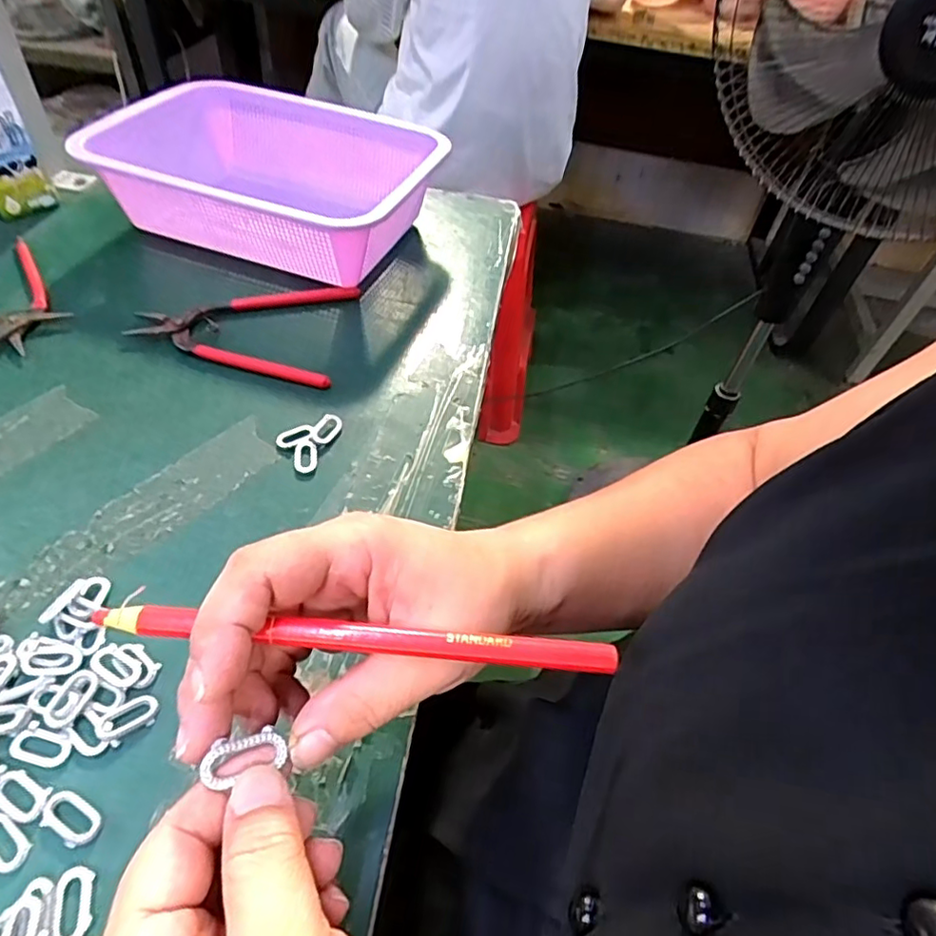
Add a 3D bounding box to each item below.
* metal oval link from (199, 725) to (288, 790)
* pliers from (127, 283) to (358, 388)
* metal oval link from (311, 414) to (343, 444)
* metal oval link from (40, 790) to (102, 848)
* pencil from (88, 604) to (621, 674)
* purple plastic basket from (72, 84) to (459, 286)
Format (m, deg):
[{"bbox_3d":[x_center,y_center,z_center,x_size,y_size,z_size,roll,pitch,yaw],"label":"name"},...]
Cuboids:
[{"bbox_3d":[-0.067,0.088,0.184,0.023,0.004,0.012,-12,51,-28],"label":"metal oval link"},{"bbox_3d":[-0.157,-0.114,0.456,0.151,0.012,0.111,15,50,7],"label":"pliers"},{"bbox_3d":[-0.090,-0.025,0.386,0.014,0.005,0.023,23,51,13],"label":"metal oval link"},{"bbox_3d":[-0.159,0.139,0.241,0.025,0.004,0.014,27,52,17],"label":"metal oval link"},{"bbox_3d":[-0.033,0.053,0.191,0.159,0.008,0.012,5,49,-2],"label":"pencil"},{"bbox_3d":[-0.159,-0.240,0.519,0.238,0.080,0.192,21,51,12],"label":"purple plastic basket"}]

